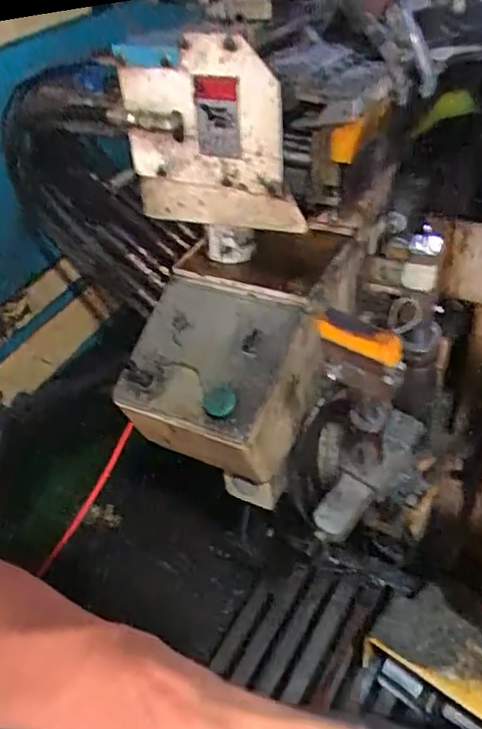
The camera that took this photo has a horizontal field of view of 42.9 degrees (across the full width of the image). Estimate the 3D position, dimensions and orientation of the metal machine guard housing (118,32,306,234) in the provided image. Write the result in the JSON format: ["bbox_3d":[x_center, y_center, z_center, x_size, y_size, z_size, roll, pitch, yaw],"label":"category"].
[{"bbox_3d":[-0.039,-0.245,0.682,0.212,0.197,0.060,20,47,28],"label":"metal machine guard housing"}]

